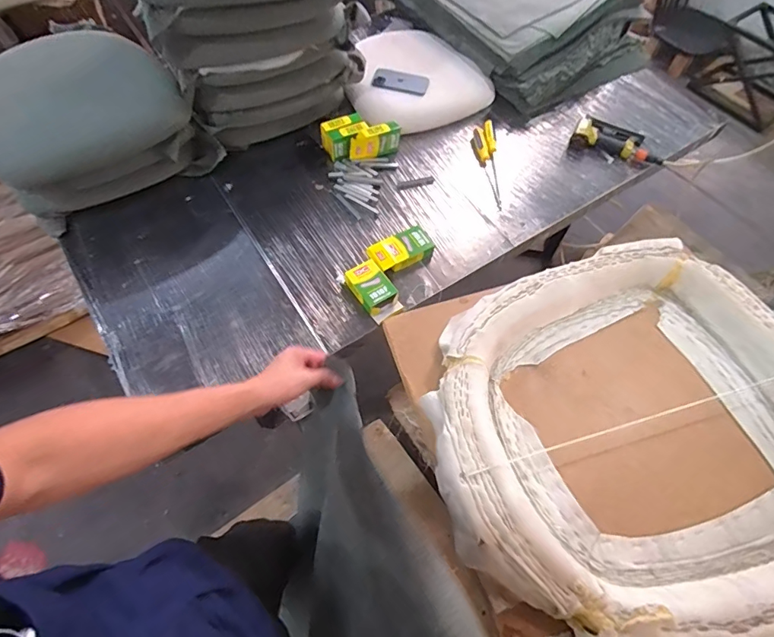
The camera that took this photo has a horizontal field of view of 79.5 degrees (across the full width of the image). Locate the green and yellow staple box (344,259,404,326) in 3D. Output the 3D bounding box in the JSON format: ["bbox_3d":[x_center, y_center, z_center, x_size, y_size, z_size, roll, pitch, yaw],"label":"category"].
[{"bbox_3d":[-0.031,-0.062,1.046,0.083,0.040,0.138,-33,67,-20],"label":"green and yellow staple box"}]

